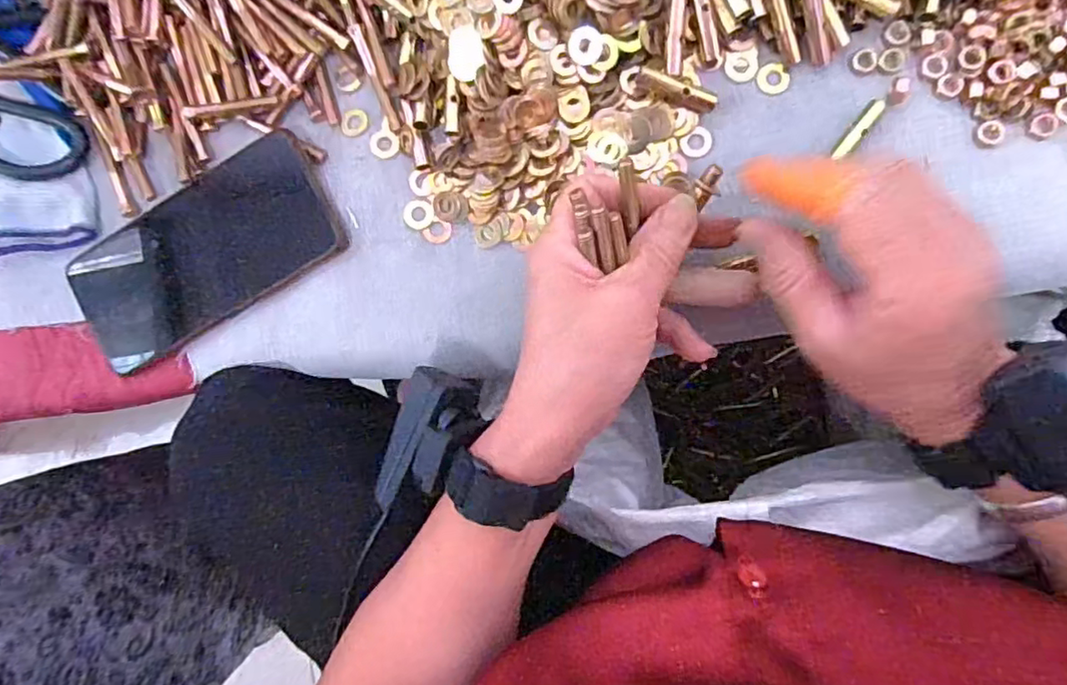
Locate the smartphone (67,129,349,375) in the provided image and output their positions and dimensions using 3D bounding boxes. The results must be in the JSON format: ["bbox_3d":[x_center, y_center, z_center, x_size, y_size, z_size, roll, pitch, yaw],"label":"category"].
[{"bbox_3d":[-0.196,-0.053,0.371,0.167,0.016,0.081,-29,88,9],"label":"smartphone"}]

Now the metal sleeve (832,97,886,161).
[{"bbox_3d":[0.166,-0.108,0.319,0.008,0.007,0.037,38,98,5],"label":"metal sleeve"}]

